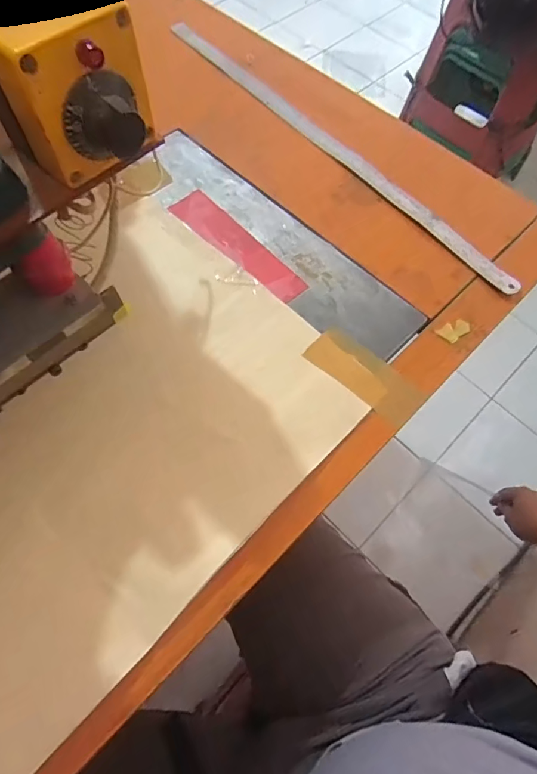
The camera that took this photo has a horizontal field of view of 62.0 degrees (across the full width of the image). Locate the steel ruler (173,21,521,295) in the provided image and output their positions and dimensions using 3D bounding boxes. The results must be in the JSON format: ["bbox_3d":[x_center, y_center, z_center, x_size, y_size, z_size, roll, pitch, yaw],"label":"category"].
[{"bbox_3d":[0.062,-0.310,0.552,0.025,0.009,0.590,-36,71,-17],"label":"steel ruler"}]

